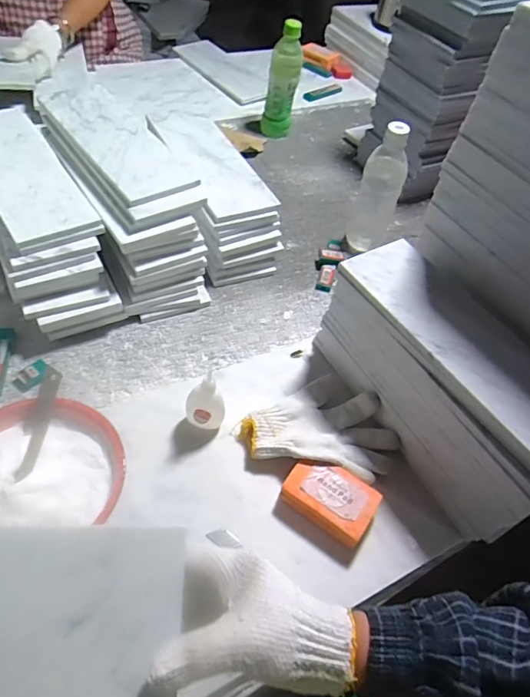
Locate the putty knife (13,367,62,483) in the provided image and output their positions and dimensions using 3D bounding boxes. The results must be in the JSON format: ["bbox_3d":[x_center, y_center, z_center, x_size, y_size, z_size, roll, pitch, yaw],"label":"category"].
[{"bbox_3d":[-0.228,0.074,0.477,0.025,0.034,0.110,7,52,-1],"label":"putty knife"}]

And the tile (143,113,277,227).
[{"bbox_3d":[-0.089,-0.301,0.757,0.109,0.013,0.290,-19,57,-19],"label":"tile"}]

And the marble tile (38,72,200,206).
[{"bbox_3d":[-0.222,-0.313,0.685,0.113,0.010,0.347,-27,60,-23],"label":"marble tile"}]

